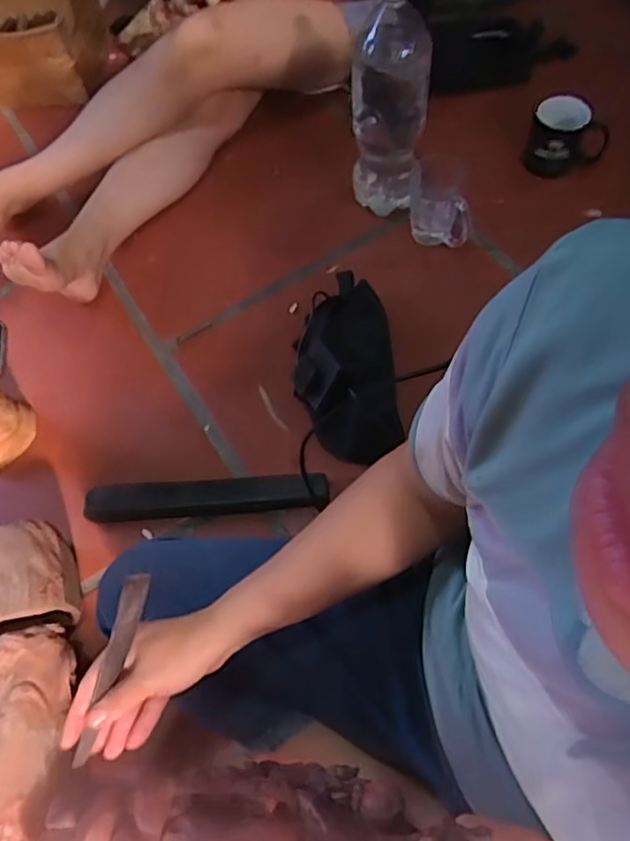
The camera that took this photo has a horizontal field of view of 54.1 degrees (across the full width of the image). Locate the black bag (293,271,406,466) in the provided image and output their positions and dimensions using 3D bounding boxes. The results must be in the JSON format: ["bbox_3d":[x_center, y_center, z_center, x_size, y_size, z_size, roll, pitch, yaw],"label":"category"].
[{"bbox_3d":[0.033,-0.081,0.822,0.126,0.124,0.282,-8,61,0],"label":"black bag"}]

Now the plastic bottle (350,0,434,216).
[{"bbox_3d":[0.106,-0.435,0.877,0.104,0.330,0.088,6,62,7],"label":"plastic bottle"}]

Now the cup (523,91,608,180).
[{"bbox_3d":[0.395,-0.441,0.953,0.123,0.105,0.094,16,64,13],"label":"cup"}]

